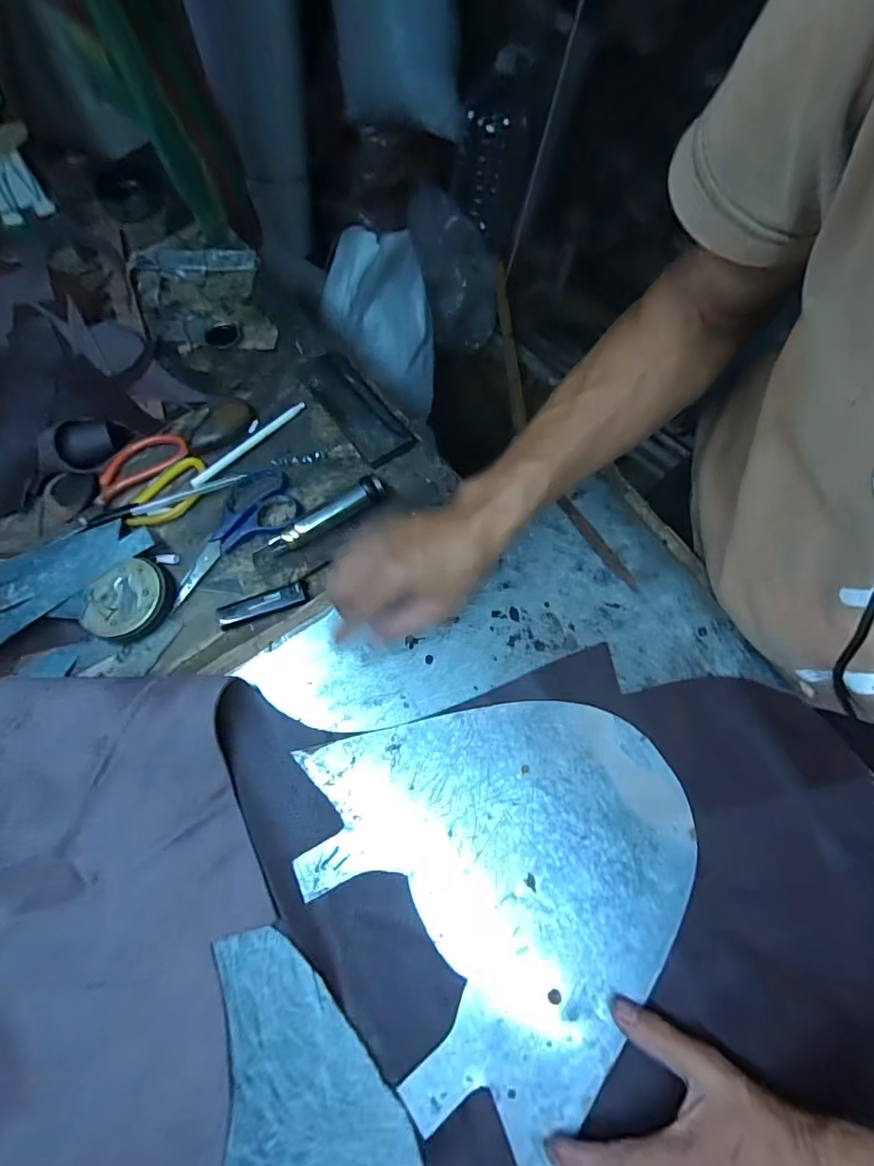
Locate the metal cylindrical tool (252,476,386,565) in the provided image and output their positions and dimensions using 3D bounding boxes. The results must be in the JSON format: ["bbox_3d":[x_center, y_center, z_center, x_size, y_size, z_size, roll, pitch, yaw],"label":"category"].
[{"bbox_3d":[-0.112,-0.059,0.486,0.139,0.024,0.023,-31,75,-13],"label":"metal cylindrical tool"}]

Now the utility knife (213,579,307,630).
[{"bbox_3d":[-0.161,0.020,0.469,0.083,0.012,0.023,-19,73,-10],"label":"utility knife"}]

